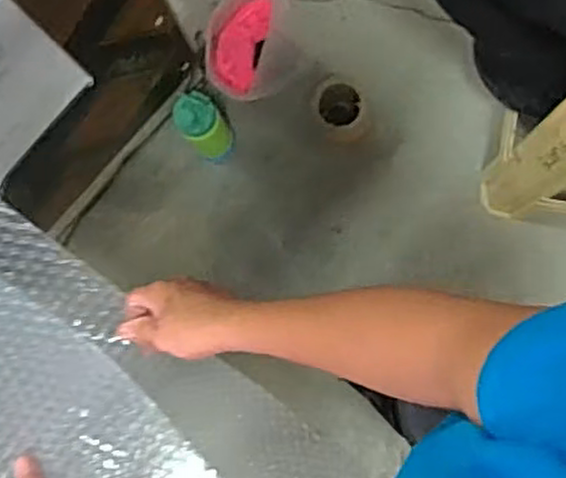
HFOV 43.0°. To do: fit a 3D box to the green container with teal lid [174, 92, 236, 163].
[{"bbox_3d":[-0.132,-0.187,1.267,0.072,0.241,0.072,-1,83,5],"label":"green container with teal lid"}]

